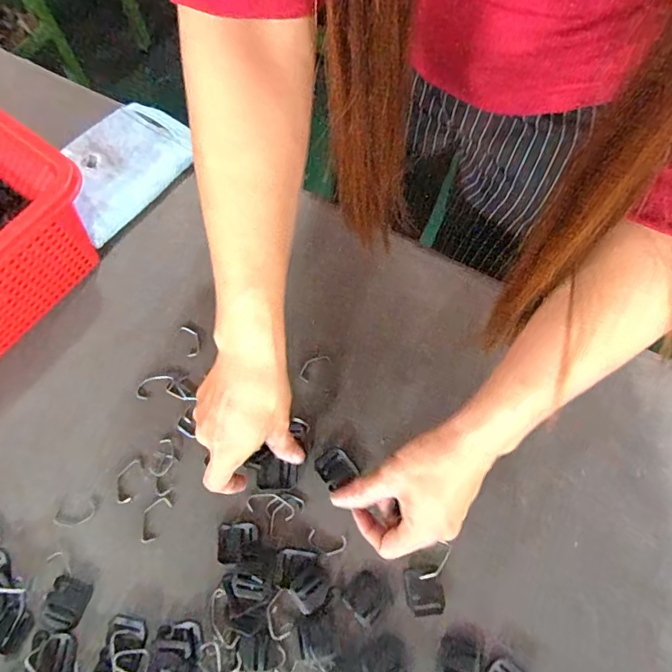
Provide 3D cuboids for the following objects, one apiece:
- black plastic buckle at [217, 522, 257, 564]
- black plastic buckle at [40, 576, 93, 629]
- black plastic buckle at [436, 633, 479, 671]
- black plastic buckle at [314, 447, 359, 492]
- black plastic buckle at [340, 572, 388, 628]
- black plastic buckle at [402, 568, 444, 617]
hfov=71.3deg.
[{"bbox_3d":[-0.081,0.169,0.384,0.031,0.004,0.029,-3,68,-2],"label":"black plastic buckle"},{"bbox_3d":[-0.212,0.210,0.367,0.031,0.004,0.035,14,68,5],"label":"black plastic buckle"},{"bbox_3d":[0.094,0.251,0.359,0.030,0.004,0.036,14,68,4],"label":"black plastic buckle"},{"bbox_3d":[-0.001,0.113,0.404,0.029,0.004,0.030,-31,72,-13],"label":"black plastic buckle"},{"bbox_3d":[0.023,0.206,0.369,0.031,0.004,0.030,43,73,15],"label":"black plastic buckle"},{"bbox_3d":[0.069,0.202,0.370,0.031,0.004,0.034,-2,68,-2],"label":"black plastic buckle"}]

